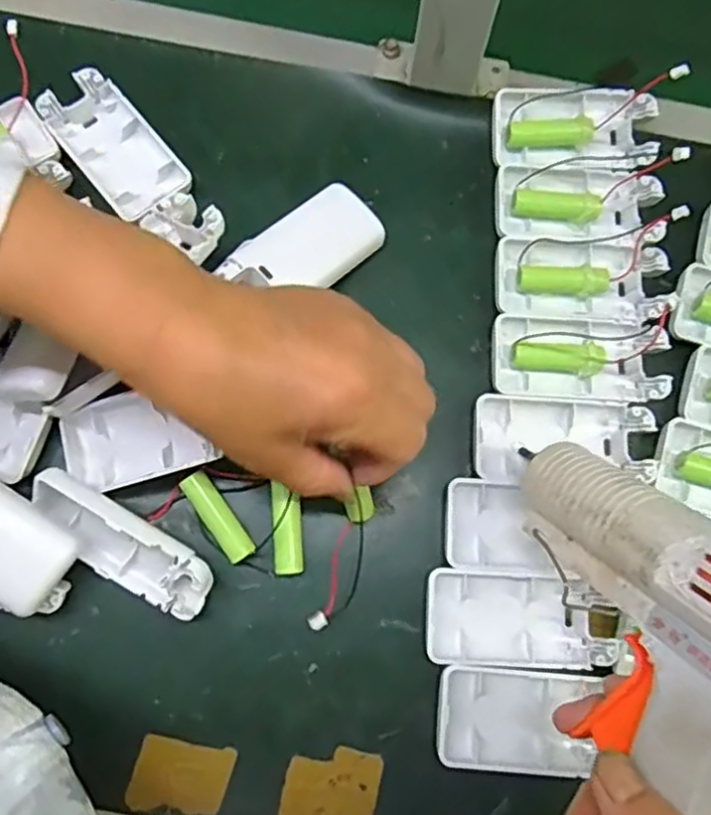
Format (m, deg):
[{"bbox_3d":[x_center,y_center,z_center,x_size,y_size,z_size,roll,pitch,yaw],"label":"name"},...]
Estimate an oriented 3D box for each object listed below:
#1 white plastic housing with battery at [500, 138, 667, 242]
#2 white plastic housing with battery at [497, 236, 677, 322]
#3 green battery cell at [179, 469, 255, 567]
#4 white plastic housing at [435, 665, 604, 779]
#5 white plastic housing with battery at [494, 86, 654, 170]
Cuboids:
[{"bbox_3d":[0.130,-0.122,0.387,0.099,0.015,0.049,-11,78,-4],"label":"white plastic housing with battery"},{"bbox_3d":[0.127,-0.070,0.373,0.095,0.011,0.045,4,77,0],"label":"white plastic housing with battery"},{"bbox_3d":[-0.069,0.056,0.340,0.015,0.018,0.049,-34,80,-8],"label":"green battery cell"},{"bbox_3d":[0.078,0.151,0.324,0.077,0.013,0.046,5,77,0],"label":"white plastic housing"},{"bbox_3d":[0.130,-0.166,0.395,0.094,0.018,0.044,0,77,-1],"label":"white plastic housing with battery"}]

